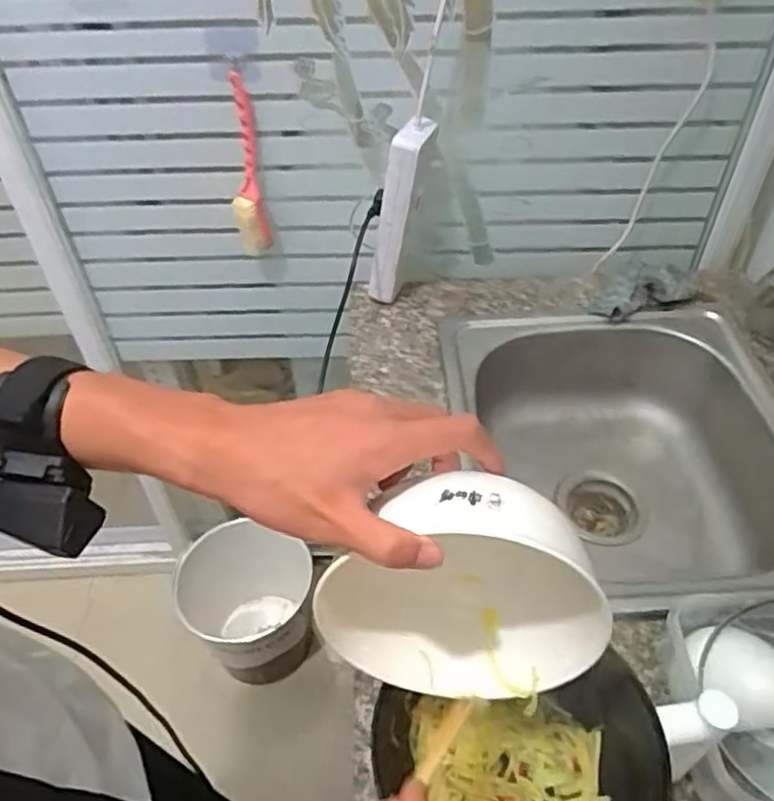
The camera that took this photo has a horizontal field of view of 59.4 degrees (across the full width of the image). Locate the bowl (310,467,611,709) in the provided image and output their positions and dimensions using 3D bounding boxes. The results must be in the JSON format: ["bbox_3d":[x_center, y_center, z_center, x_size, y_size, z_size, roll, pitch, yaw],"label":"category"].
[{"bbox_3d":[0.044,0.105,0.376,0.131,0.144,0.067,7,48,8],"label":"bowl"}]

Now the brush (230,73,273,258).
[{"bbox_3d":[-0.173,-0.273,0.830,0.041,0.227,0.032,-9,48,-6],"label":"brush"}]

